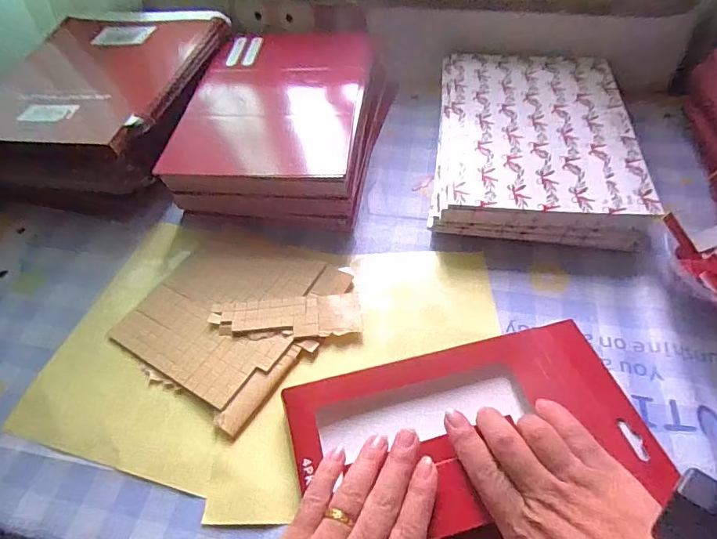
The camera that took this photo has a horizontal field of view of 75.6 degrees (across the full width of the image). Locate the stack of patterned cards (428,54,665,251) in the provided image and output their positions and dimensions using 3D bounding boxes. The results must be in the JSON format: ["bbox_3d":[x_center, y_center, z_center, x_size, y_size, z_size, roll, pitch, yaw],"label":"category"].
[{"bbox_3d":[0.176,-0.134,0.483,0.184,0.049,0.257,3,52,8],"label":"stack of patterned cards"}]

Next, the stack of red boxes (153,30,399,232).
[{"bbox_3d":[-0.077,-0.169,0.517,0.194,0.072,0.300,8,53,11],"label":"stack of red boxes"}]

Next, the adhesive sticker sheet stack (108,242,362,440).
[{"bbox_3d":[-0.101,0.039,0.394,0.176,0.009,0.156,23,57,22],"label":"adhesive sticker sheet stack"}]

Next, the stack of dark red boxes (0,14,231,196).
[{"bbox_3d":[-0.300,-0.210,0.553,0.261,0.090,0.267,8,53,11],"label":"stack of dark red boxes"}]

